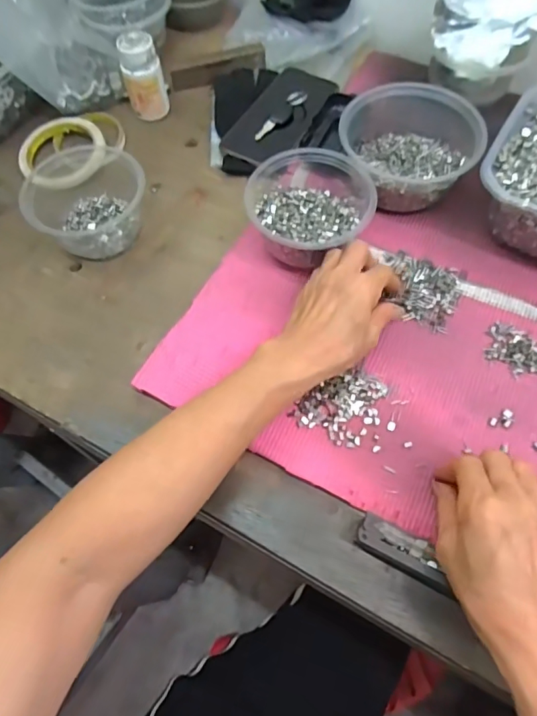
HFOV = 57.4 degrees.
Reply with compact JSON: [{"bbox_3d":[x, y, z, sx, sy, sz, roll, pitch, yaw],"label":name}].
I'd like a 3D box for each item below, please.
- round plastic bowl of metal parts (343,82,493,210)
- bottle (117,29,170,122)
[{"bbox_3d":[0.139,-0.211,0.488,0.127,0.069,0.132,-1,64,3],"label":"round plastic bowl of metal parts"},{"bbox_3d":[-0.140,-0.313,0.552,0.043,0.081,0.040,-17,65,-5],"label":"bottle"}]

